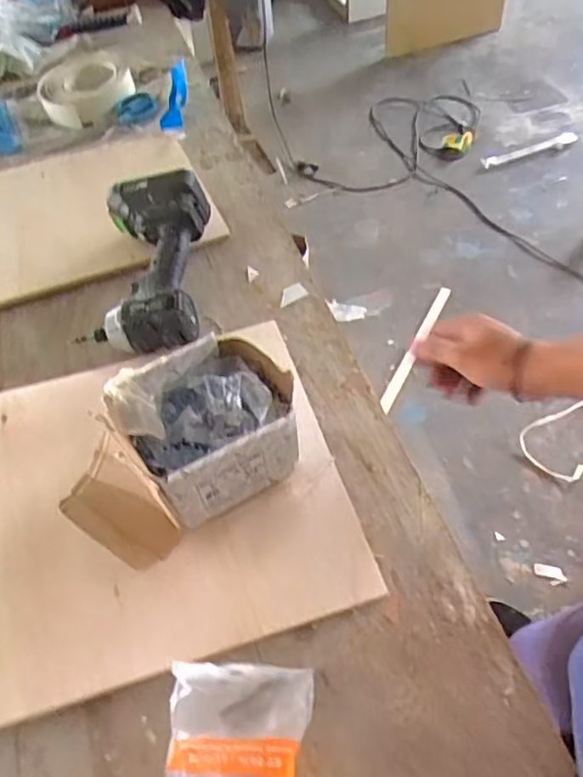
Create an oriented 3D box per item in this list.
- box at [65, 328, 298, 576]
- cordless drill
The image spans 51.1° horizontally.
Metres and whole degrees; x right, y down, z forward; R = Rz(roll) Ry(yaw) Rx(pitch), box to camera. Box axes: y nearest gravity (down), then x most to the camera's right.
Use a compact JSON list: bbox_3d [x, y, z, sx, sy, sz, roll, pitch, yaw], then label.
[{"bbox_3d":[-0.105,0.053,0.583,0.219,0.099,0.137,-28,55,-16],"label":"box"},{"bbox_3d":[-0.178,-0.155,0.749,0.135,0.104,0.230,-1,52,4],"label":"cordless drill"}]

